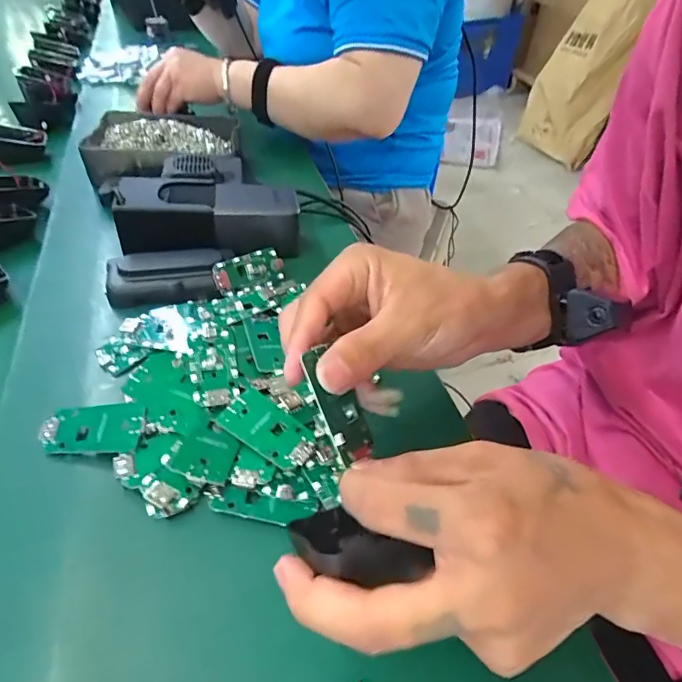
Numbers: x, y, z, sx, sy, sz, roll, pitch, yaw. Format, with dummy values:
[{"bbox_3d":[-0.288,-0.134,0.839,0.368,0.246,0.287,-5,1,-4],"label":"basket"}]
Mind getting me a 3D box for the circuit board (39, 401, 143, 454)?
[{"bbox_3d":[-0.153,0.052,0.276,0.064,0.006,0.031,0,46,-1],"label":"circuit board"}]

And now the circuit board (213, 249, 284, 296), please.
[{"bbox_3d":[-0.080,-0.060,0.388,0.062,0.029,0.010,-27,9,-33],"label":"circuit board"}]

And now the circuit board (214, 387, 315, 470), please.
[{"bbox_3d":[-0.046,0.055,0.278,0.062,0.005,0.030,30,53,25],"label":"circuit board"}]

